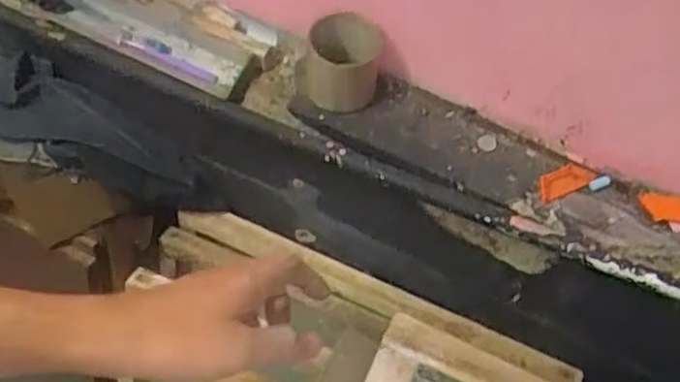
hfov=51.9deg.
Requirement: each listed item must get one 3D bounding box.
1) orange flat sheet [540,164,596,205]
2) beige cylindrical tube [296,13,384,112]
[{"bbox_3d":[0.263,-0.012,0.822,0.073,0.004,0.035,-21,67,-14],"label":"orange flat sheet"},{"bbox_3d":[-0.001,-0.159,0.858,0.099,0.080,0.091,0,55,-2],"label":"beige cylindrical tube"}]

